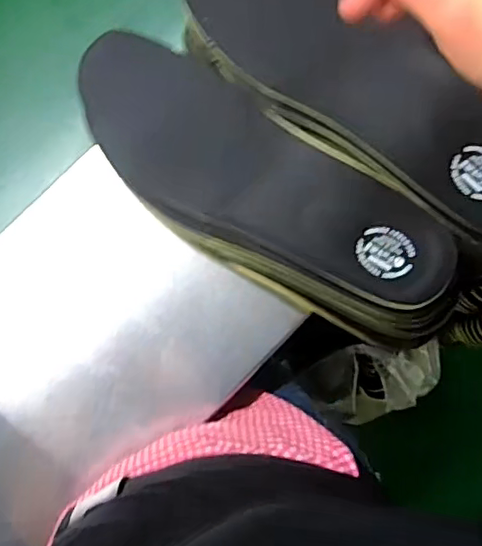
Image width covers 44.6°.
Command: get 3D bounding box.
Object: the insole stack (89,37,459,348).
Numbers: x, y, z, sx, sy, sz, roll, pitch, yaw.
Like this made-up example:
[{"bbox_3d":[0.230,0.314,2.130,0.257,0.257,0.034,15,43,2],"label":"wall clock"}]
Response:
[{"bbox_3d":[0.011,-0.058,0.467,0.332,0.094,0.109,37,85,0],"label":"insole stack"}]

